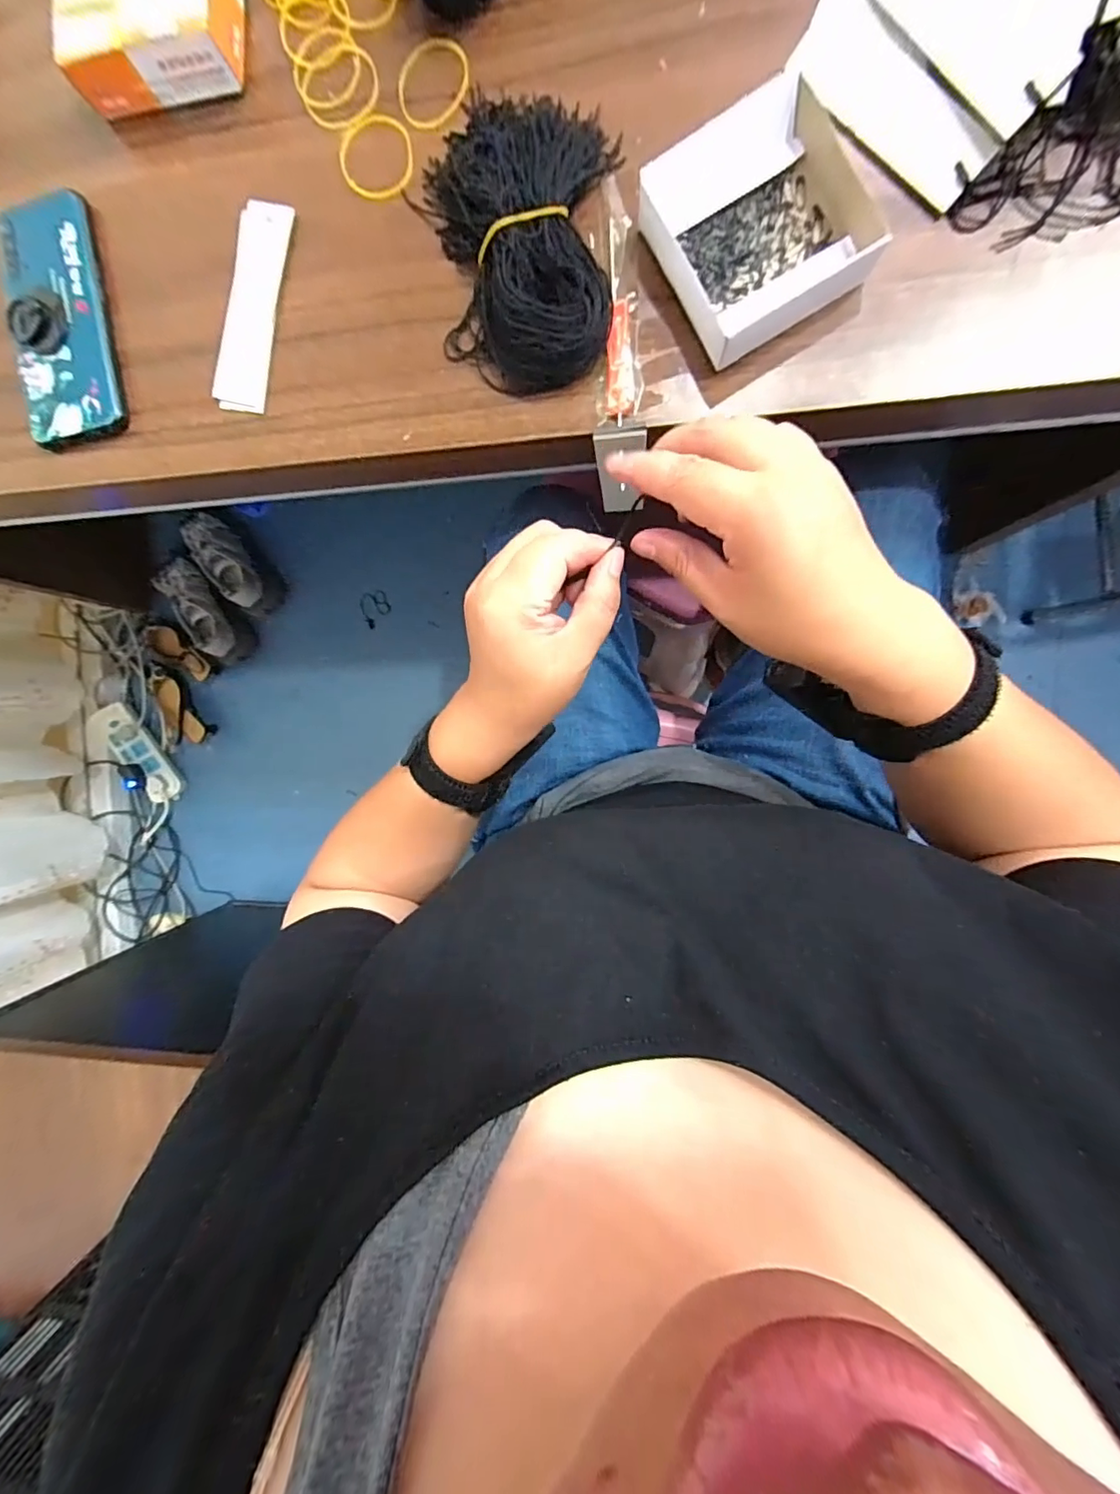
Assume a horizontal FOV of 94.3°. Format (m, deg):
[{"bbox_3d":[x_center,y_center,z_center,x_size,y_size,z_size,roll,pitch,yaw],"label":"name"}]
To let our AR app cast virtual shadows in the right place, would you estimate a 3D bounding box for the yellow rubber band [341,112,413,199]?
[{"bbox_3d":[-0.118,-0.380,0.333,0.047,0.004,0.053,-7,94,9],"label":"yellow rubber band"}]

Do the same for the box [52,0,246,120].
[{"bbox_3d":[-0.260,-0.479,0.331,0.111,0.040,0.105,5,96,8],"label":"box"}]

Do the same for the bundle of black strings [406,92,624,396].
[{"bbox_3d":[-0.022,-0.309,0.309,0.120,0.035,0.172,-14,93,10],"label":"bundle of black strings"}]

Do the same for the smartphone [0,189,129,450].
[{"bbox_3d":[-0.348,-0.296,0.363,0.065,0.025,0.156,-8,94,9],"label":"smartphone"}]

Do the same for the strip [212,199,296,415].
[{"bbox_3d":[-0.206,-0.292,0.347,0.035,0.004,0.128,12,95,-3],"label":"strip"}]

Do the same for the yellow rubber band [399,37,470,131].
[{"bbox_3d":[-0.079,-0.418,0.327,0.045,0.004,0.057,13,93,8],"label":"yellow rubber band"}]

